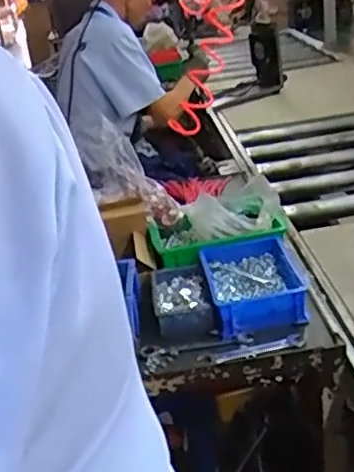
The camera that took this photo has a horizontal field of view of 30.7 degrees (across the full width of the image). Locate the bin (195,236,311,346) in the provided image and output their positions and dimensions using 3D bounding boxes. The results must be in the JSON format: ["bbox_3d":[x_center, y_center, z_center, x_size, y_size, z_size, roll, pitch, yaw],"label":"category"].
[{"bbox_3d":[0.131,0.087,1.101,0.161,0.076,0.230,-9,26,-3],"label":"bin"}]

